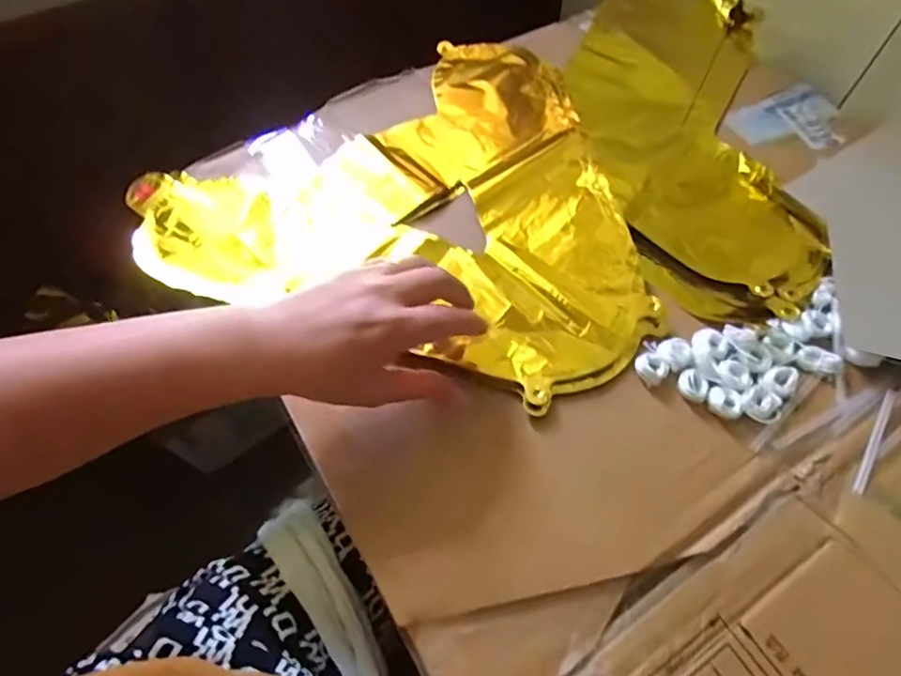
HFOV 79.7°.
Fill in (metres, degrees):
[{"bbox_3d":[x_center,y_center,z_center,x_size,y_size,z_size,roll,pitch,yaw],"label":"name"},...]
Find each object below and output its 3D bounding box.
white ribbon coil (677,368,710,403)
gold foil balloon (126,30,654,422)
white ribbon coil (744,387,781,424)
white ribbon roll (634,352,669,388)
[{"bbox_3d":[0.162,0.031,0.359,0.020,0.005,0.019,-1,61,1],"label":"white ribbon coil"},{"bbox_3d":[-0.015,-0.143,0.473,0.405,0.042,0.358,21,64,13],"label":"gold foil balloon"},{"bbox_3d":[0.206,0.044,0.354,0.023,0.004,0.023,-1,61,1],"label":"white ribbon coil"},{"bbox_3d":[0.136,0.021,0.366,0.019,0.006,0.021,-37,67,-17],"label":"white ribbon roll"}]

